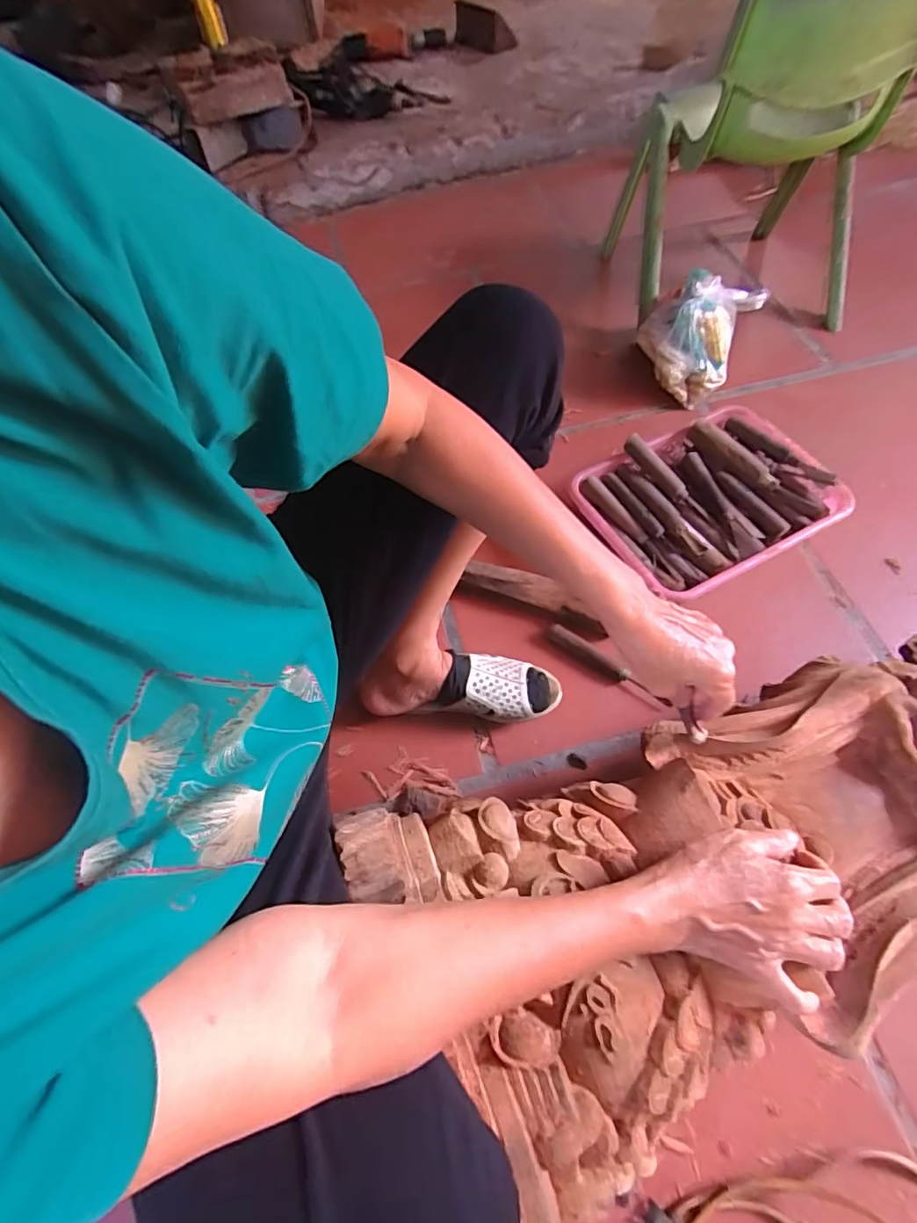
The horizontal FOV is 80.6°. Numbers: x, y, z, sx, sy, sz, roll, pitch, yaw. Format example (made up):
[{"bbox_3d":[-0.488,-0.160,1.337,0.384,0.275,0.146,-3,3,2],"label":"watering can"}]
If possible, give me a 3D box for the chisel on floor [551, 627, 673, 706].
[{"bbox_3d":[0.186,0.070,0.689,0.164,0.021,0.024,35,69,20],"label":"chisel on floor"}]

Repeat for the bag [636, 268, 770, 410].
[{"bbox_3d":[0.390,-0.460,0.910,0.162,0.142,0.146,40,71,22],"label":"bag"}]

